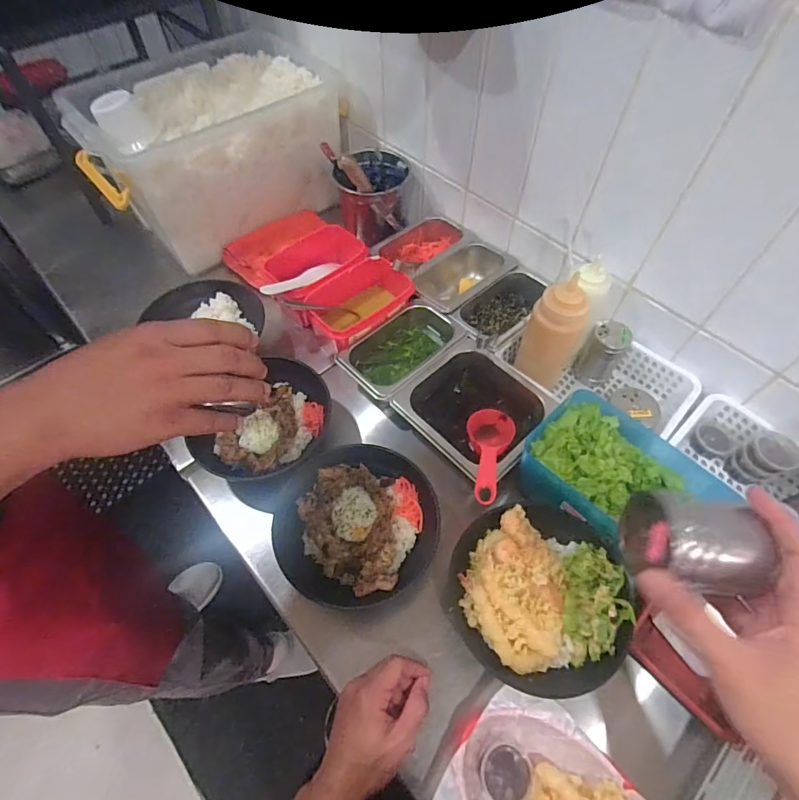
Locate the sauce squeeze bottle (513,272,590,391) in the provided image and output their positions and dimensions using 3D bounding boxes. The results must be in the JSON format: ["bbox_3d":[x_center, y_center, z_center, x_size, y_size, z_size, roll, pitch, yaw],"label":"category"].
[{"bbox_3d":[0.208,-0.084,0.608,0.068,0.172,0.079,29,62,16],"label":"sauce squeeze bottle"}]

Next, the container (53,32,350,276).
[{"bbox_3d":[-0.324,-0.454,0.821,0.429,0.195,0.276,-38,66,-21],"label":"container"}]

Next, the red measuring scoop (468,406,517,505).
[{"bbox_3d":[0.112,0.067,0.566,0.062,0.035,0.150,14,35,8],"label":"red measuring scoop"}]

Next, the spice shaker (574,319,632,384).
[{"bbox_3d":[0.296,-0.070,0.651,0.051,0.095,0.059,33,64,18],"label":"spice shaker"}]

